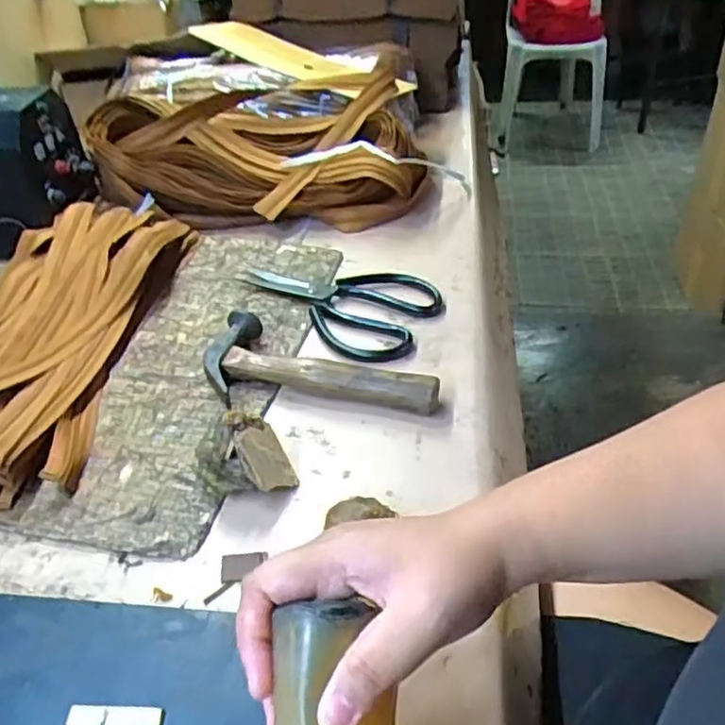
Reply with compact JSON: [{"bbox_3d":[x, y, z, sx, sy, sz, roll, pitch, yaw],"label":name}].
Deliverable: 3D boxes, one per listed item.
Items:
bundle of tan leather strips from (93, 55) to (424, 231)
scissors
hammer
[{"bbox_3d":[-0.124,-0.261,0.809,0.384,0.122,0.193,-4,39,-1],"label":"bundle of tan leather strips"},{"bbox_3d":[-0.022,-0.069,0.669,0.203,0.011,0.132,27,48,32],"label":"scissors"},{"bbox_3d":[-0.034,0.006,0.571,0.194,0.031,0.081,8,41,14],"label":"hammer"}]

